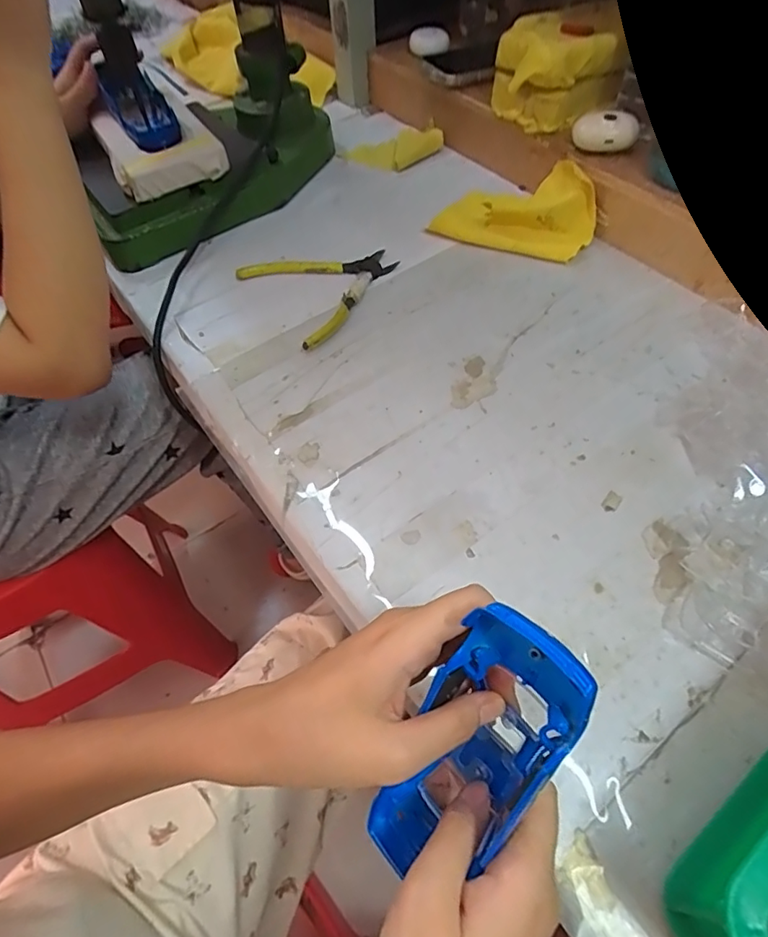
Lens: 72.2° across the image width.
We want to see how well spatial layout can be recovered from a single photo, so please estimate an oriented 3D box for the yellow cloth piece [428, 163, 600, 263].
[{"bbox_3d":[0.136,-0.273,0.546,0.162,0.048,0.089,18,58,14],"label":"yellow cloth piece"}]

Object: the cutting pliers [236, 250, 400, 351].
[{"bbox_3d":[-0.051,-0.181,0.512,0.135,0.015,0.133,-33,60,-18],"label":"cutting pliers"}]

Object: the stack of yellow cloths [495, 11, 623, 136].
[{"bbox_3d":[0.181,-0.420,0.558,0.110,0.072,0.102,-23,56,-12],"label":"stack of yellow cloths"}]

